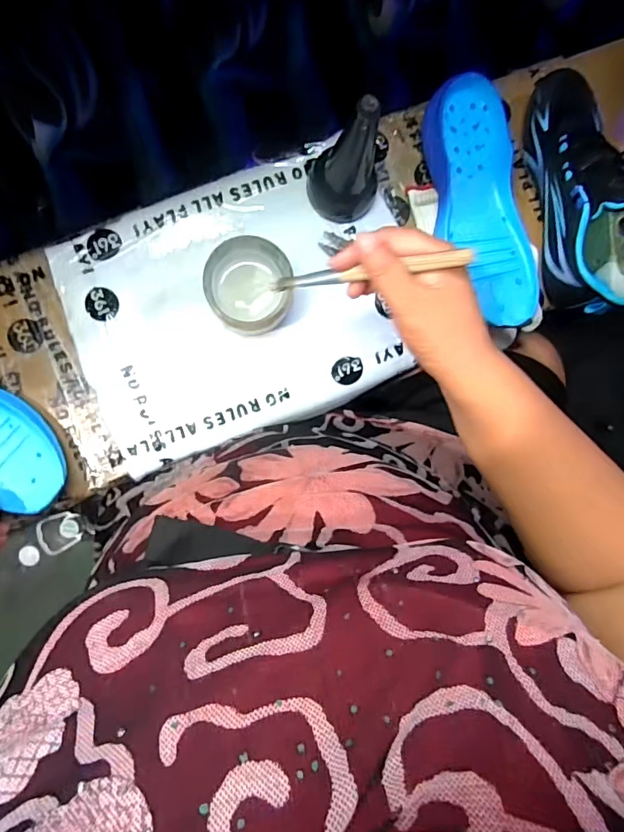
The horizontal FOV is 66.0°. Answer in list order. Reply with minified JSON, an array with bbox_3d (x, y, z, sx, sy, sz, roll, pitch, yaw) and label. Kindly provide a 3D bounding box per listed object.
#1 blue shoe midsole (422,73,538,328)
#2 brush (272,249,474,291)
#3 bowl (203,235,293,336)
[{"bbox_3d":[0.168,-0.207,0.487,0.090,0.041,0.241,-13,91,-5],"label":"blue shoe midsole"},{"bbox_3d":[0.036,-0.101,0.340,0.150,0.008,0.012,1,90,29],"label":"brush"},{"bbox_3d":[-0.060,-0.121,0.460,0.077,0.053,0.079,0,90,-5],"label":"bowl"}]

